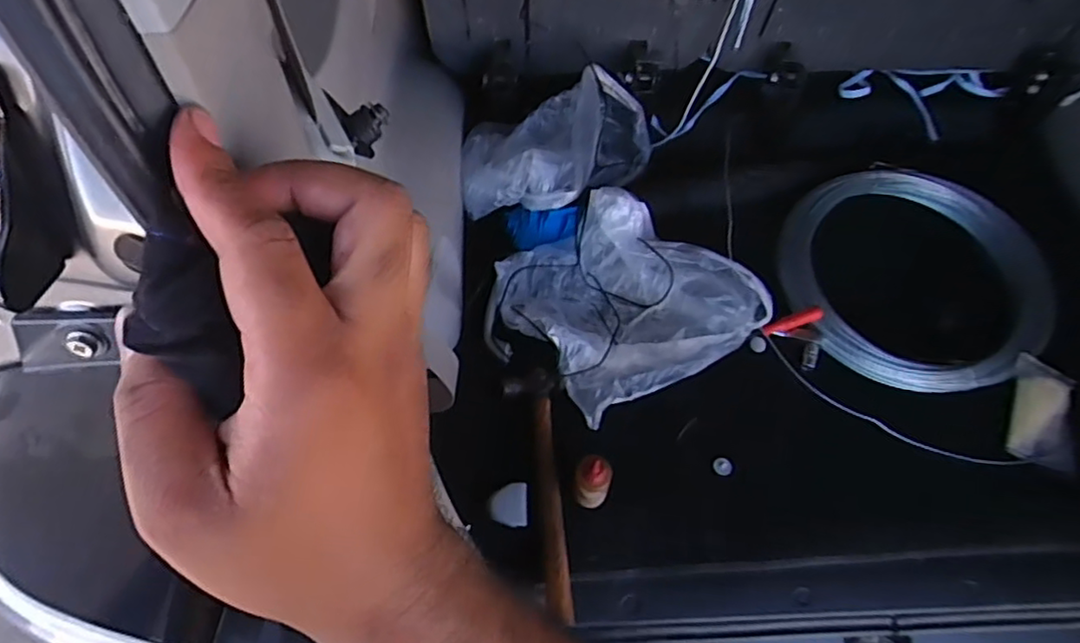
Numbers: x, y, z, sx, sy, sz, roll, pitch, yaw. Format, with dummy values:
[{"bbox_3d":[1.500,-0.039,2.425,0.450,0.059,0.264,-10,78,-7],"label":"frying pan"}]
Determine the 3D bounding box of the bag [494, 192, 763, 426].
[{"bbox_3d":[0.137,-0.042,0.944,0.414,0.110,0.299,-27,65,-15],"label":"bag"}]

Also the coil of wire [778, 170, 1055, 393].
[{"bbox_3d":[0.593,-0.063,1.021,0.417,0.096,0.380,-1,69,2],"label":"coil of wire"}]

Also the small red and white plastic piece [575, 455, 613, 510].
[{"bbox_3d":[0.067,0.200,0.793,0.045,0.112,0.045,19,62,8],"label":"small red and white plastic piece"}]

